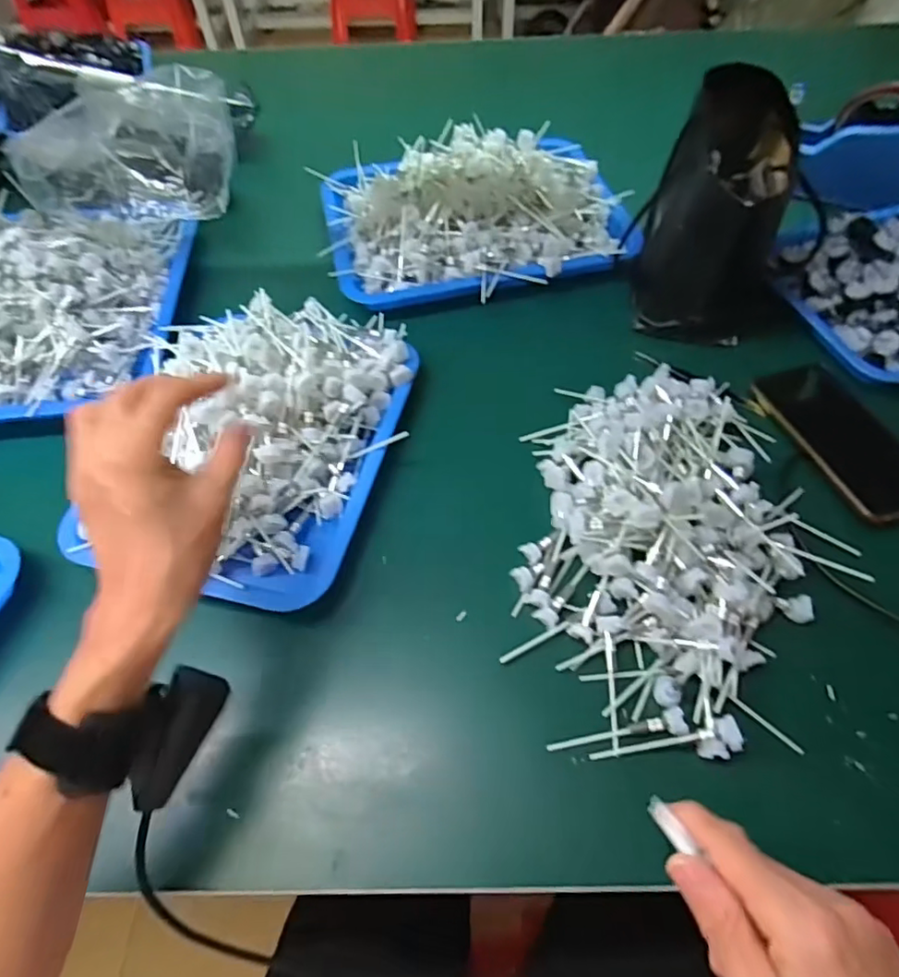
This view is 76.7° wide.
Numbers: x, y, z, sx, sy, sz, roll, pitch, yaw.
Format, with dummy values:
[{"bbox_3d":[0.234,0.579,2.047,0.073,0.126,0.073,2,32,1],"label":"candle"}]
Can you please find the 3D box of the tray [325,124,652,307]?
[{"bbox_3d":[0.027,-0.315,0.625,0.329,0.064,0.248,-7,58,-2],"label":"tray"}]

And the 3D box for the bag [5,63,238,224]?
[{"bbox_3d":[-0.349,-0.379,0.634,0.215,0.108,0.128,-13,58,-6],"label":"bag"}]

